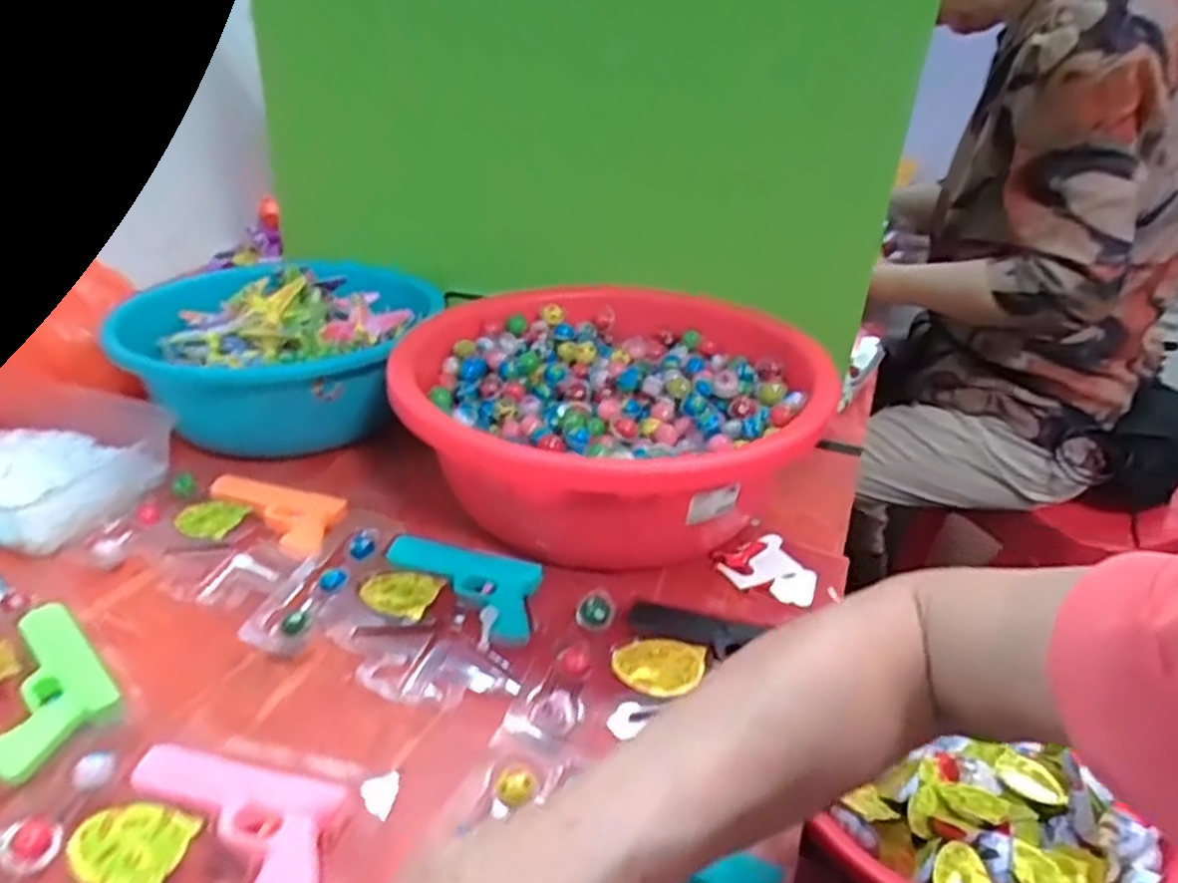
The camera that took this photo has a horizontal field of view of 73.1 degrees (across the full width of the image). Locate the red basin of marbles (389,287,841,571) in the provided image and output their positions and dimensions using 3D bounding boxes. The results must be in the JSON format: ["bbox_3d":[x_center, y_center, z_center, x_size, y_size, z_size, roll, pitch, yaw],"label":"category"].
[{"bbox_3d":[0.013,-0.015,0.600,0.292,0.107,0.283,0,30,0],"label":"red basin of marbles"}]

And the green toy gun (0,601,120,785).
[{"bbox_3d":[-0.307,0.134,0.445,0.058,0.011,0.118,-24,38,-35],"label":"green toy gun"}]

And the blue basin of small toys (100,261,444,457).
[{"bbox_3d":[-0.267,-0.083,0.716,0.241,0.090,0.207,-4,31,-8],"label":"blue basin of small toys"}]

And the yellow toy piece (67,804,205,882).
[{"bbox_3d":[-0.207,0.183,0.357,0.046,0.011,0.041,7,31,12],"label":"yellow toy piece"}]

